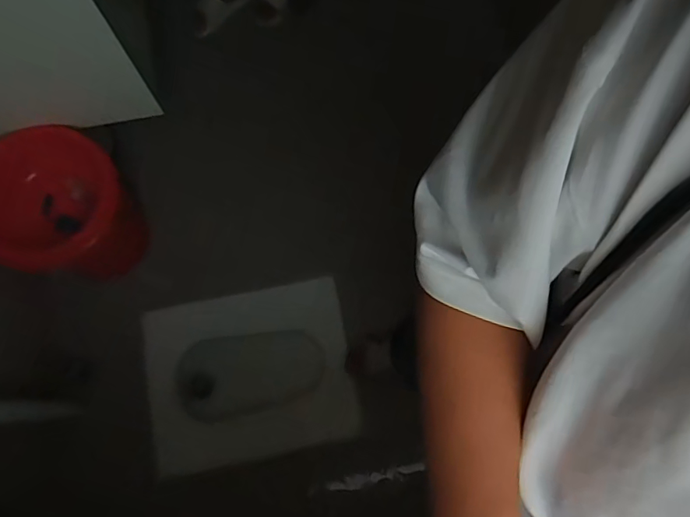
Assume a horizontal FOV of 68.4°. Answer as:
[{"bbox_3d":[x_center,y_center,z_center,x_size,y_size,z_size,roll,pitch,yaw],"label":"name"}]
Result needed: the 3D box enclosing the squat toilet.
[{"bbox_3d":[-0.277,0.338,1.516,0.588,0.107,0.478,-11,75,-4],"label":"squat toilet"}]

